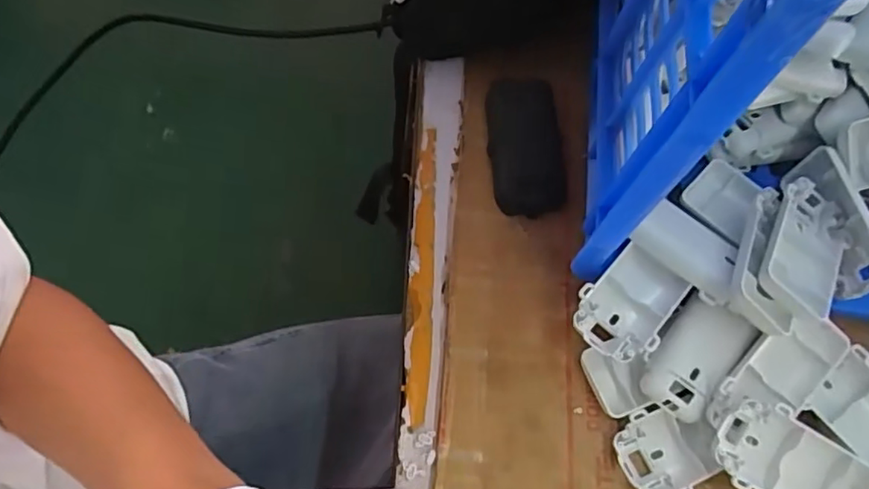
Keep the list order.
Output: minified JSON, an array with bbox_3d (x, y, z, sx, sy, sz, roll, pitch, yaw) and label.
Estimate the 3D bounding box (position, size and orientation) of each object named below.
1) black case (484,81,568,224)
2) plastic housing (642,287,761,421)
[{"bbox_3d":[0.069,-0.076,0.444,0.053,0.008,0.113,-8,71,8],"label":"black case"},{"bbox_3d":[0.163,0.072,0.366,0.044,0.020,0.071,34,85,18],"label":"plastic housing"}]

